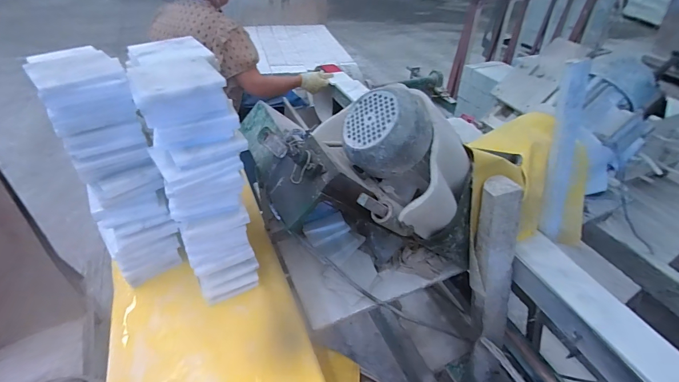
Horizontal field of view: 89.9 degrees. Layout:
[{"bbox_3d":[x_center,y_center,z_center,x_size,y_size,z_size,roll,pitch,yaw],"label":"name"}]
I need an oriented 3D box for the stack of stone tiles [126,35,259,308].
[{"bbox_3d":[-0.235,-0.021,0.598,0.120,0.406,0.224,-16,43,-22],"label":"stack of stone tiles"}]

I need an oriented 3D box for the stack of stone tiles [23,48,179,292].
[{"bbox_3d":[-0.377,-0.011,0.581,0.118,0.399,0.089,-28,49,-32],"label":"stack of stone tiles"}]

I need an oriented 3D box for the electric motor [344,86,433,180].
[{"bbox_3d":[0.089,-0.095,0.612,0.152,0.127,0.137,-16,64,30],"label":"electric motor"}]

